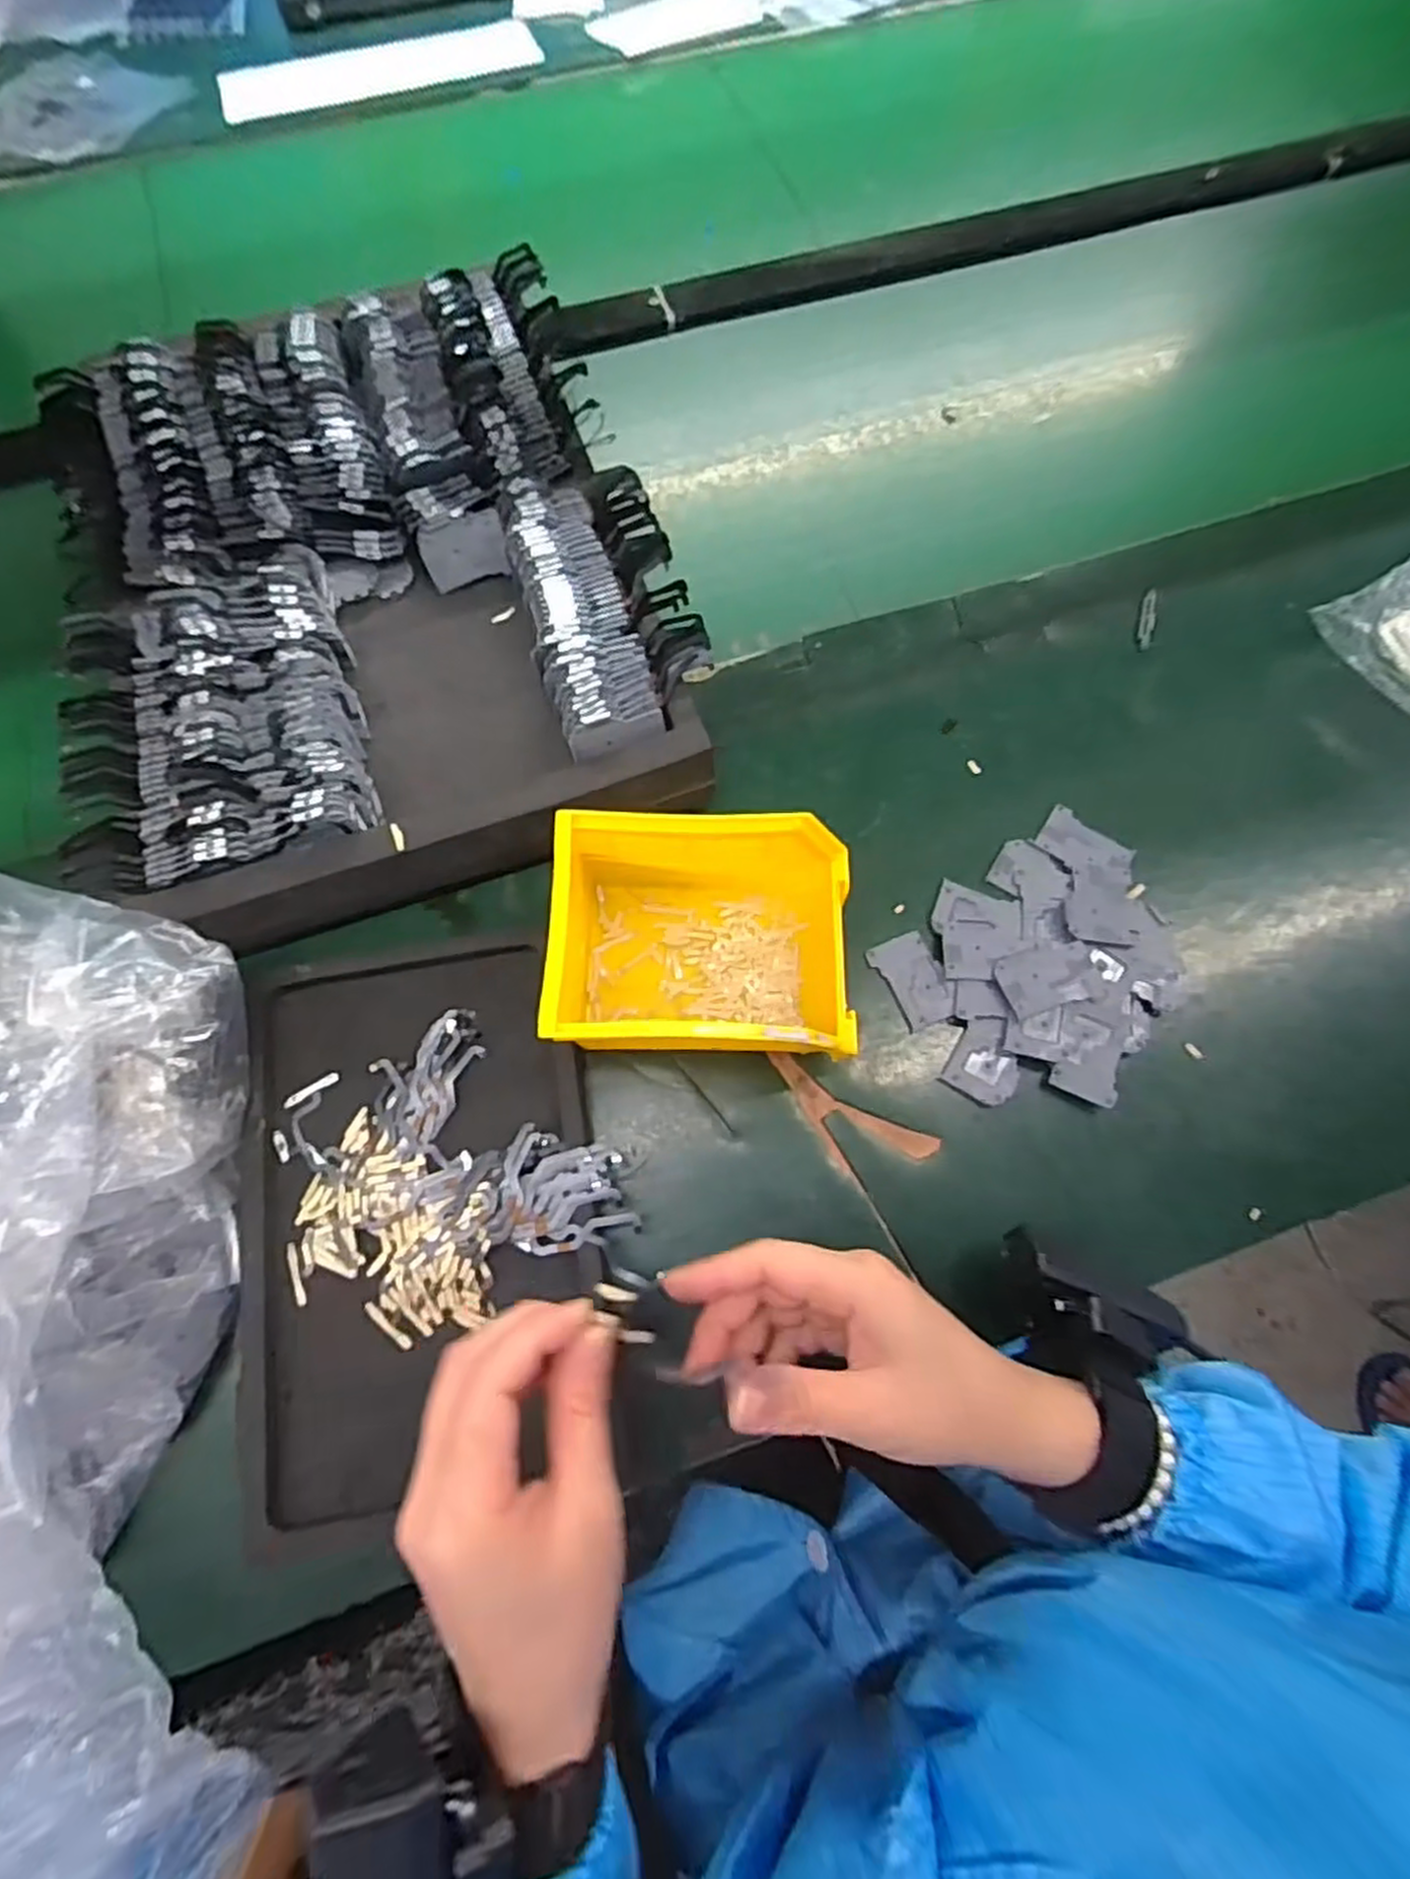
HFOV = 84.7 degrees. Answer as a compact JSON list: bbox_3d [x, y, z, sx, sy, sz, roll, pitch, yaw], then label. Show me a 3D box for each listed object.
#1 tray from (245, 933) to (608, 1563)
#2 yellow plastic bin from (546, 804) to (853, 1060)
[{"bbox_3d":[-0.125,0.118,0.354,0.149,0.029,0.240,-9,72,-1],"label":"tray"},{"bbox_3d":[0.001,0.001,0.368,0.134,0.078,0.104,0,72,2],"label":"yellow plastic bin"}]

